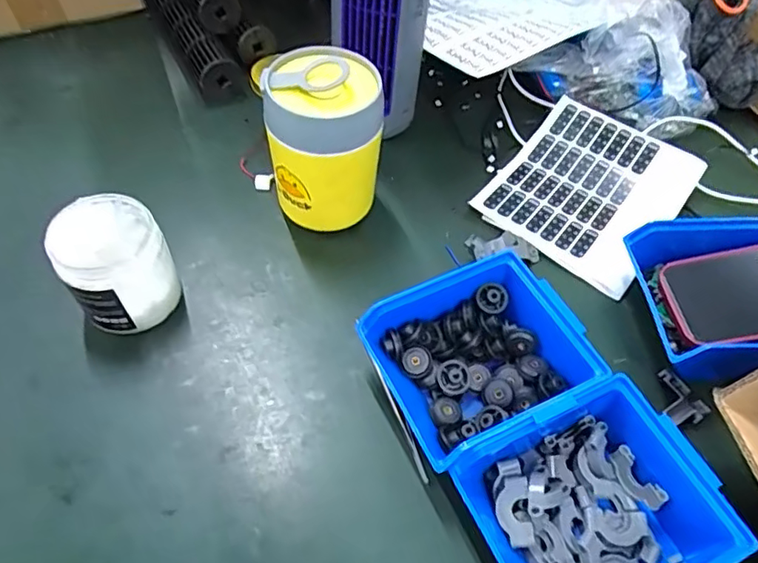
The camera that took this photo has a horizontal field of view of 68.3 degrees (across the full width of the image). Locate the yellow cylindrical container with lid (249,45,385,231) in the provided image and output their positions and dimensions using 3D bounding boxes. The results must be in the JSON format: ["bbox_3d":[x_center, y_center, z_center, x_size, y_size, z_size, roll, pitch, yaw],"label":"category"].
[{"bbox_3d":[-0.047,-0.110,0.471,0.092,0.140,0.089,2,55,-3],"label":"yellow cylindrical container with lid"}]

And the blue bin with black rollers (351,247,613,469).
[{"bbox_3d":[0.076,0.055,0.401,0.151,0.069,0.115,-21,59,-17],"label":"blue bin with black rollers"}]

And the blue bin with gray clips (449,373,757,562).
[{"bbox_3d":[0.131,0.136,0.339,0.139,0.052,0.123,-20,59,-17],"label":"blue bin with gray clips"}]

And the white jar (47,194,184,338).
[{"bbox_3d":[-0.193,-0.011,0.417,0.071,0.084,0.068,2,55,-3],"label":"white jar"}]

